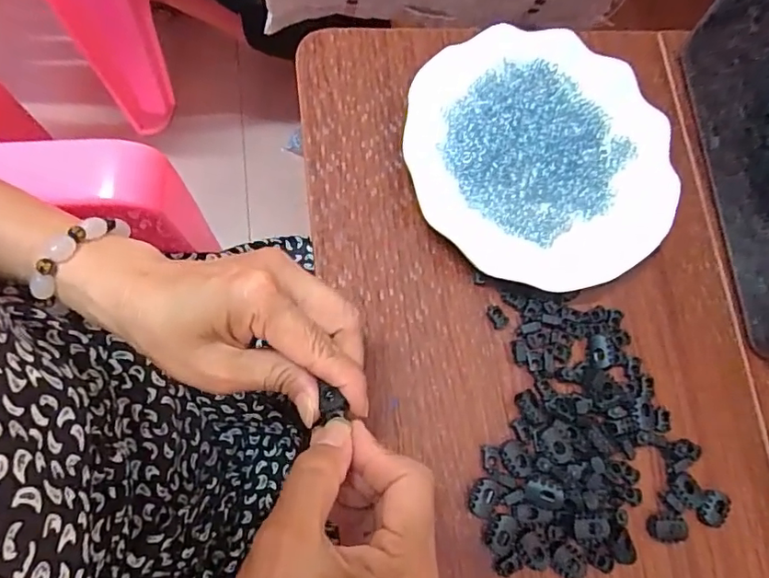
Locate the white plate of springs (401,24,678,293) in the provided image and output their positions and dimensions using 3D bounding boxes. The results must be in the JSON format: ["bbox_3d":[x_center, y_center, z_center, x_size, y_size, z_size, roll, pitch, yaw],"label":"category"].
[{"bbox_3d":[0.104,-0.089,0.353,0.177,0.030,0.172,1,77,-6],"label":"white plate of springs"}]

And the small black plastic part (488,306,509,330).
[{"bbox_3d":[0.073,0.018,0.344,0.010,0.008,0.017,-31,82,-12],"label":"small black plastic part"}]

